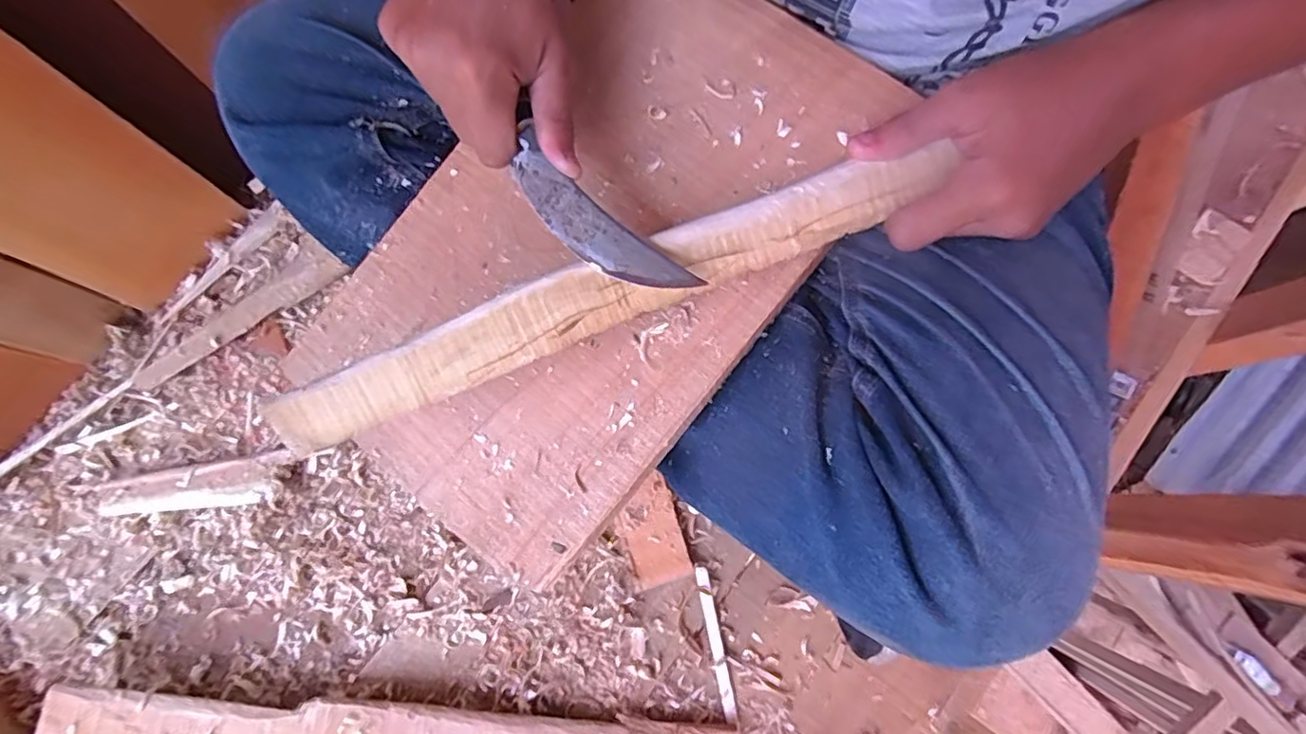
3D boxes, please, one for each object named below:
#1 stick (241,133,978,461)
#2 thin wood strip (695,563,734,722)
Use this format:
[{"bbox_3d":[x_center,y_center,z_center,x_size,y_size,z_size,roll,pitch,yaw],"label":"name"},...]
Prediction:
[{"bbox_3d":[-0.008,-0.039,0.278,0.322,0.014,0.030,-23,79,-8],"label":"stick"},{"bbox_3d":[0.046,0.204,0.451,0.009,0.007,0.109,-11,78,-2],"label":"thin wood strip"}]

